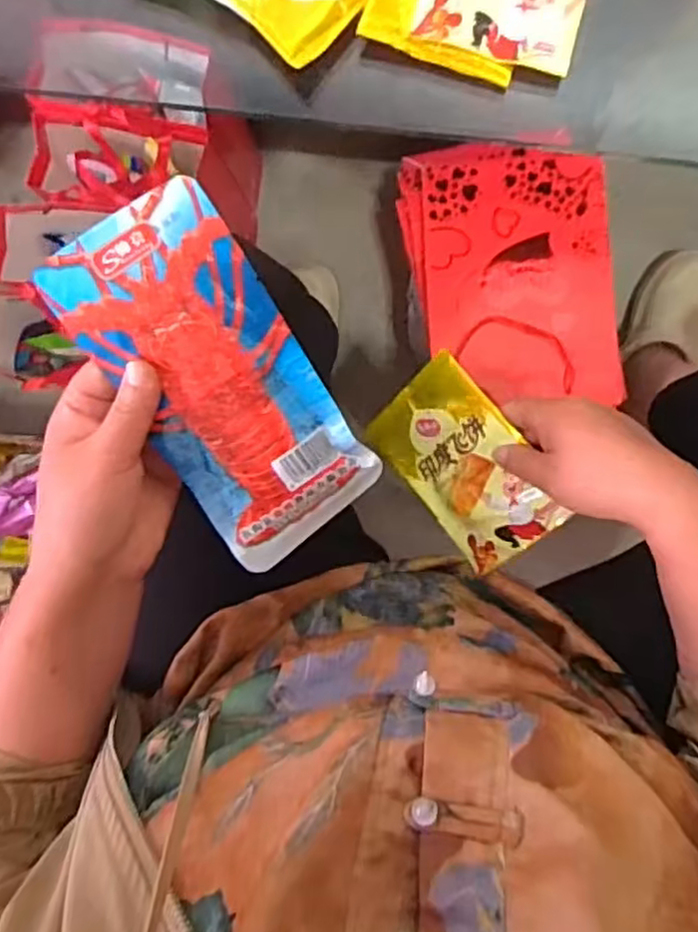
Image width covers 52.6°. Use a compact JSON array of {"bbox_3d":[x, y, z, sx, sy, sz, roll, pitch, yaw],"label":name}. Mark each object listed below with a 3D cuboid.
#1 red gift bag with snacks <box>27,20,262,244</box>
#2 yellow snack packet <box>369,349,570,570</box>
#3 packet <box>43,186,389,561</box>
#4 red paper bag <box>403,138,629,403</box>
[{"bbox_3d":[-0.224,-0.363,0.817,0.192,0.235,0.166,-1,91,4],"label":"red gift bag with snacks"},{"bbox_3d":[0.089,0.002,0.541,0.151,0.011,0.098,51,125,7],"label":"yellow snack packet"},{"bbox_3d":[-0.069,-0.042,0.379,0.095,0.024,0.196,-32,103,4],"label":"packet"},{"bbox_3d":[0.170,-0.209,0.742,0.204,0.036,0.284,-4,82,0],"label":"red paper bag"}]

